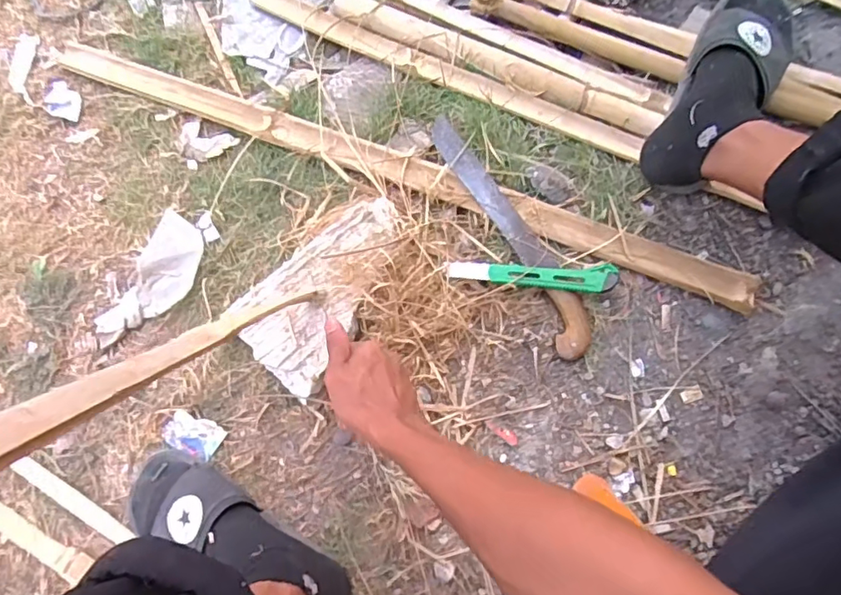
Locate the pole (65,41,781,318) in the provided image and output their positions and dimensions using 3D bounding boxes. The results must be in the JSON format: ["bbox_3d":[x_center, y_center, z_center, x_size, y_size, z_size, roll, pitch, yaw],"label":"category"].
[{"bbox_3d":[-0.037,-0.157,0.666,0.874,0.032,0.043,21,80,3],"label":"pole"}]

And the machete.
[{"bbox_3d":[0.107,-0.078,0.650,0.046,0.028,0.318,-28,81,-6],"label":"machete"}]

